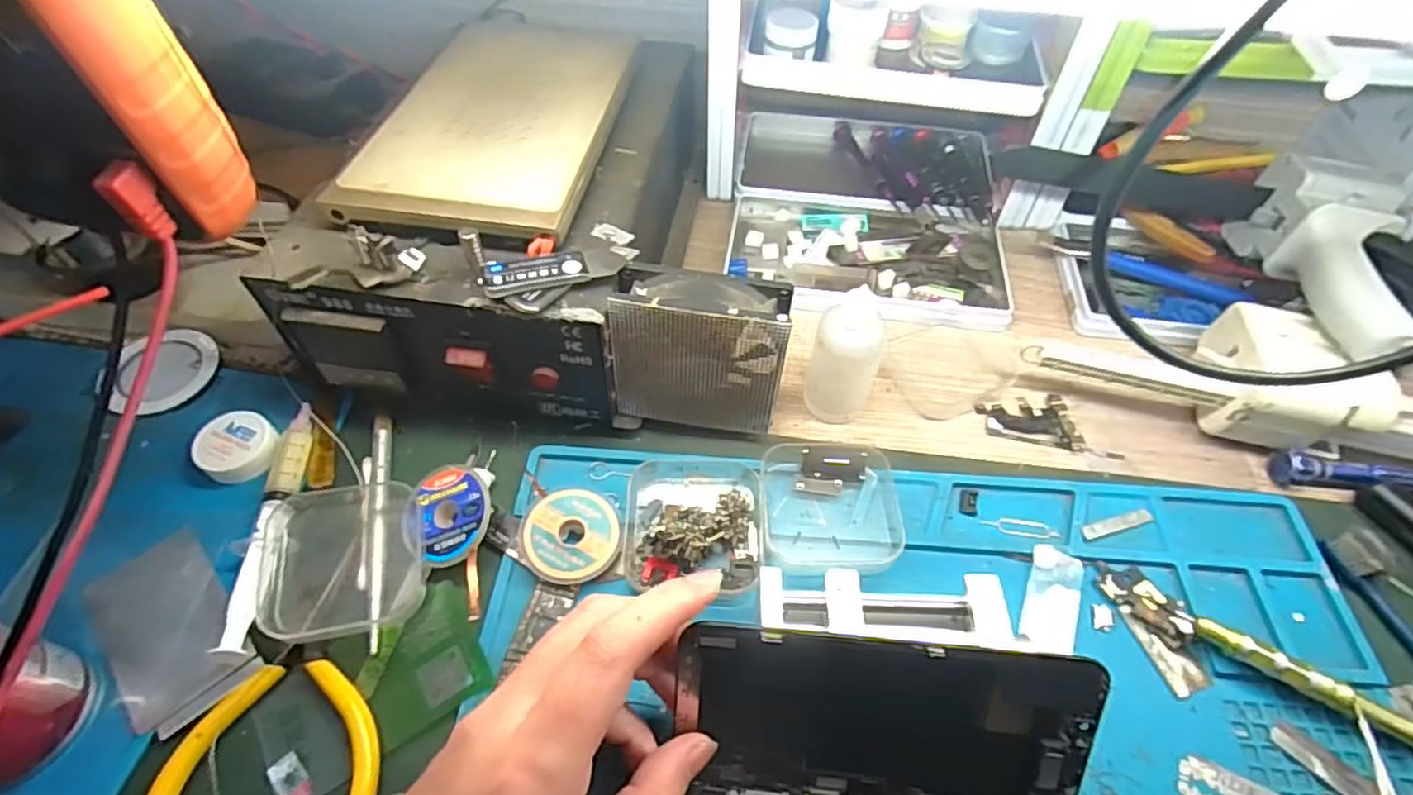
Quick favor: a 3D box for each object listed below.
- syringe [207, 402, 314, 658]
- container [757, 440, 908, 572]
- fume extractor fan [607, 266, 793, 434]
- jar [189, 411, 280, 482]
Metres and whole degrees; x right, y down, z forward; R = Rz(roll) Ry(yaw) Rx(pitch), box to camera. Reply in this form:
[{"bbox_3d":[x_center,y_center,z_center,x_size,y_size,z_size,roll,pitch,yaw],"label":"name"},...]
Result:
[{"bbox_3d":[-0.201,0.055,0.300,0.019,0.016,0.124,-5,52,-4],"label":"syringe"},{"bbox_3d":[0.058,0.052,0.310,0.061,0.019,0.059,2,52,1],"label":"container"},{"bbox_3d":[-0.004,-0.019,0.319,0.081,0.085,0.029,3,52,2],"label":"fume extractor fan"},{"bbox_3d":[-0.230,0.023,0.323,0.034,0.014,0.035,0,52,0],"label":"jar"}]

